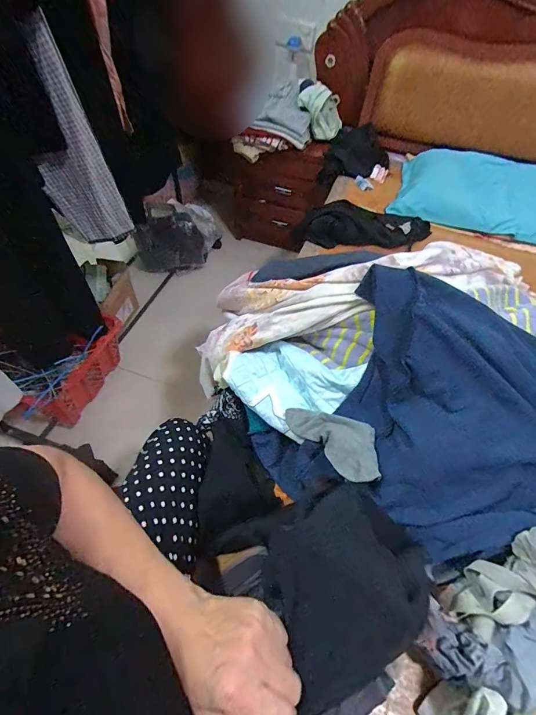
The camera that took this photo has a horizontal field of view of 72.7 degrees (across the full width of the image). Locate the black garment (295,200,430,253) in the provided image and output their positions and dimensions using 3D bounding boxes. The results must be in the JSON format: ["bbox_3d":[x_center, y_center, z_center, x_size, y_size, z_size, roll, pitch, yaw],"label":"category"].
[{"bbox_3d":[0.324,-0.440,1.227,0.444,0.075,0.180,9,51,4],"label":"black garment"}]

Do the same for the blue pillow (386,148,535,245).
[{"bbox_3d":[0.835,-0.598,1.310,0.690,0.116,0.449,21,53,13],"label":"blue pillow"}]

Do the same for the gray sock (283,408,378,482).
[{"bbox_3d":[0.116,0.138,0.637,0.187,0.047,0.091,39,59,24],"label":"gray sock"}]

